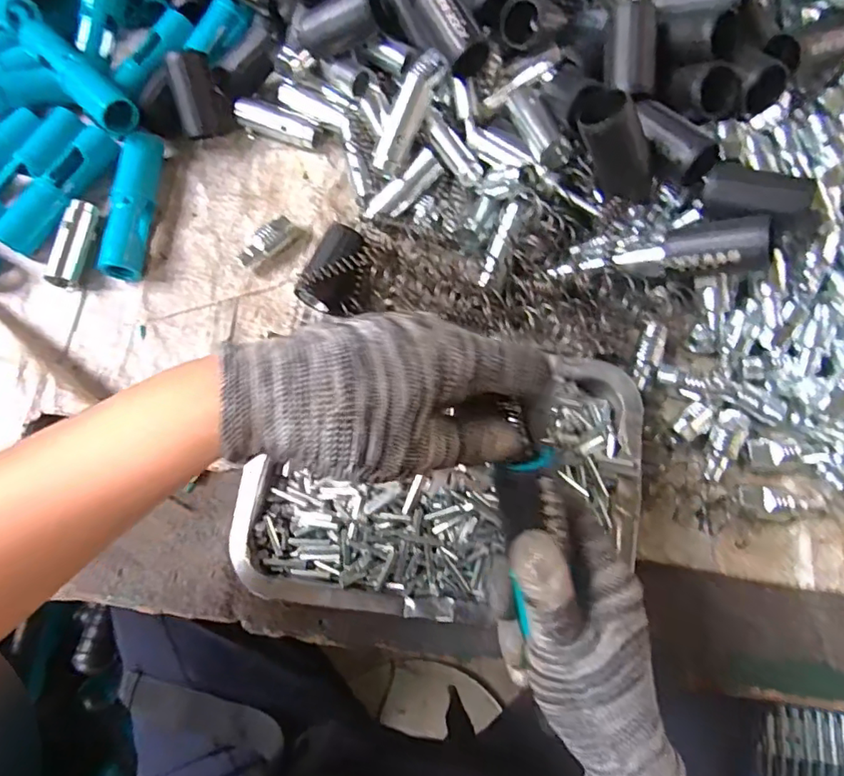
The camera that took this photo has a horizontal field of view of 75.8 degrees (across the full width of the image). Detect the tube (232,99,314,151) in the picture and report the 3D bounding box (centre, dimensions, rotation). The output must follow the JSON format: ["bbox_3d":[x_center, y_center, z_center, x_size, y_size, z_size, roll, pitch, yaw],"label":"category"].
[{"bbox_3d":[-0.124,-0.225,0.461,0.071,0.021,0.018,21,76,7],"label":"tube"}]

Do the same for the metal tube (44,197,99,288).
[{"bbox_3d":[-0.278,-0.115,0.435,0.020,0.022,0.072,12,75,4],"label":"metal tube"}]

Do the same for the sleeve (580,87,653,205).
[{"bbox_3d":[0.133,-0.152,0.362,0.031,0.082,0.034,-52,40,-11],"label":"sleeve"}]

